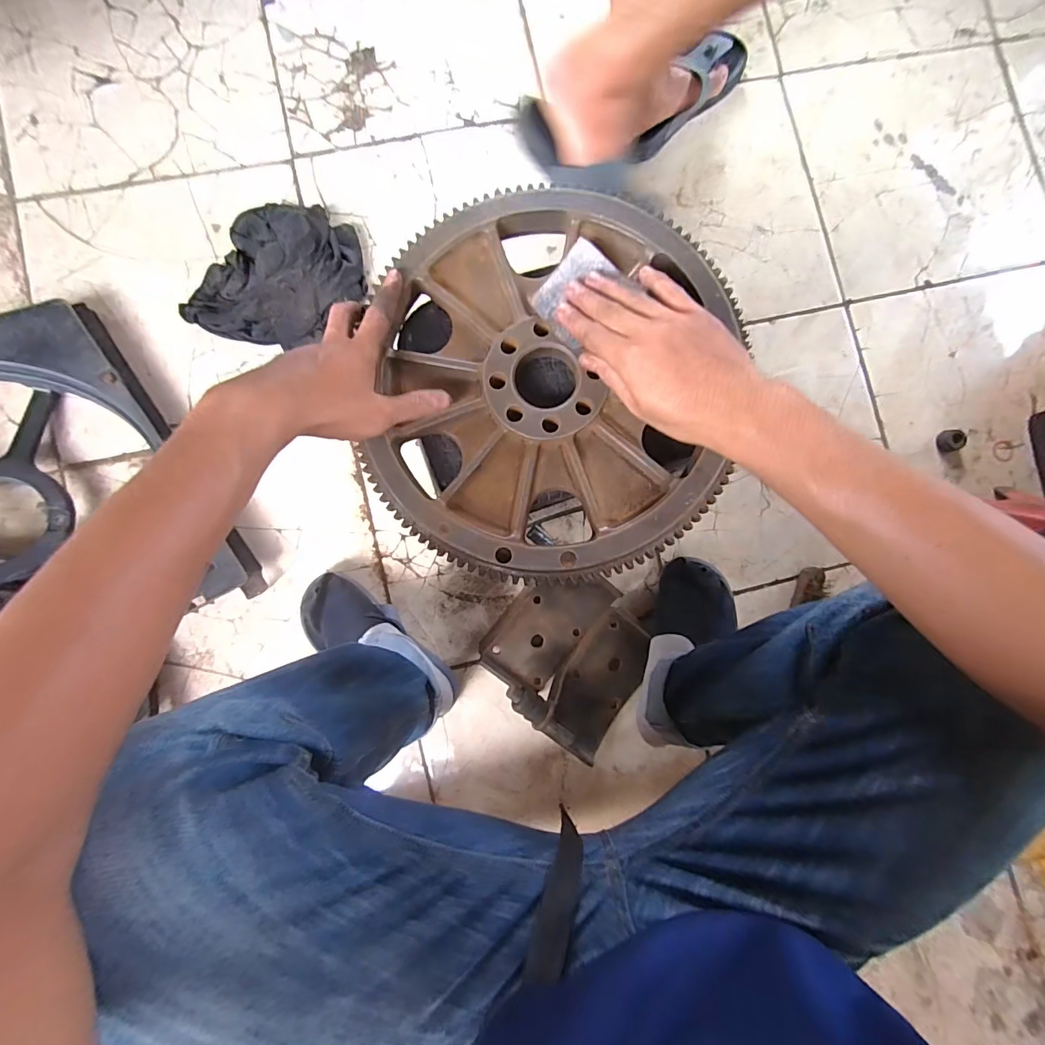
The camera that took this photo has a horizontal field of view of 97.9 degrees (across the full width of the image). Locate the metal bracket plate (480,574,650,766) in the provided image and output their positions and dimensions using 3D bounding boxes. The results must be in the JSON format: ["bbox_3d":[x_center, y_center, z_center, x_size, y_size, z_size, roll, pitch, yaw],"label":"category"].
[{"bbox_3d":[0.077,0.188,0.641,0.221,0.062,0.208,41,87,-1],"label":"metal bracket plate"}]

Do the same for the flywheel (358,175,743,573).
[{"bbox_3d":[0.026,-0.106,0.361,0.268,0.034,0.299,15,87,-2],"label":"flywheel"}]

